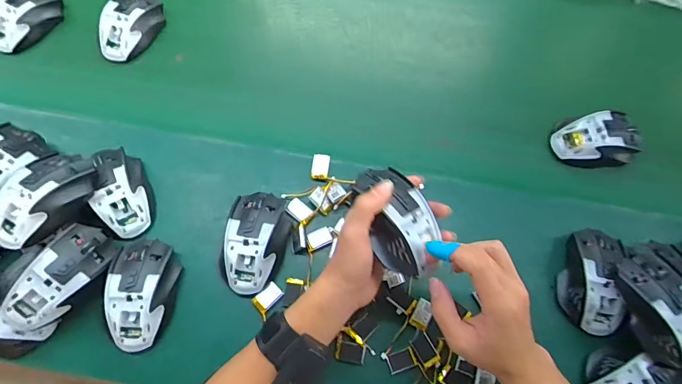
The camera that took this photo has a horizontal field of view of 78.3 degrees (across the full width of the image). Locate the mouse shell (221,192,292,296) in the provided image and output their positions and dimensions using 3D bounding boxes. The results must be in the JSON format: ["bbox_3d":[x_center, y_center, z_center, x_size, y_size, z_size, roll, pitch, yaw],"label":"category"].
[{"bbox_3d":[-0.097,0.056,0.484,0.068,0.036,0.115,5,69,0],"label":"mouse shell"}]

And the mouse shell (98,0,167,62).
[{"bbox_3d":[-0.305,-0.240,0.607,0.063,0.040,0.116,17,69,5],"label":"mouse shell"}]

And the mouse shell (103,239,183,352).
[{"bbox_3d":[-0.218,0.110,0.458,0.066,0.035,0.117,2,69,-1],"label":"mouse shell"}]

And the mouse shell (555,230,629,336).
[{"bbox_3d":[0.290,0.099,0.481,0.064,0.046,0.117,13,69,3],"label":"mouse shell"}]

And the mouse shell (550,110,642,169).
[{"bbox_3d":[0.346,-0.069,0.558,0.106,0.040,0.069,0,69,-2],"label":"mouse shell"}]

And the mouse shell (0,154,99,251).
[{"bbox_3d":[-0.328,0.003,0.456,0.069,0.037,0.114,33,72,10],"label":"mouse shell"}]

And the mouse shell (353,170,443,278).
[{"bbox_3d":[0.056,0.022,0.401,0.061,0.032,0.108,-16,70,-8],"label":"mouse shell"}]

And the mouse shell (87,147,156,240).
[{"bbox_3d":[-0.262,-0.002,0.502,0.058,0.039,0.112,-23,72,-10],"label":"mouse shell"}]

